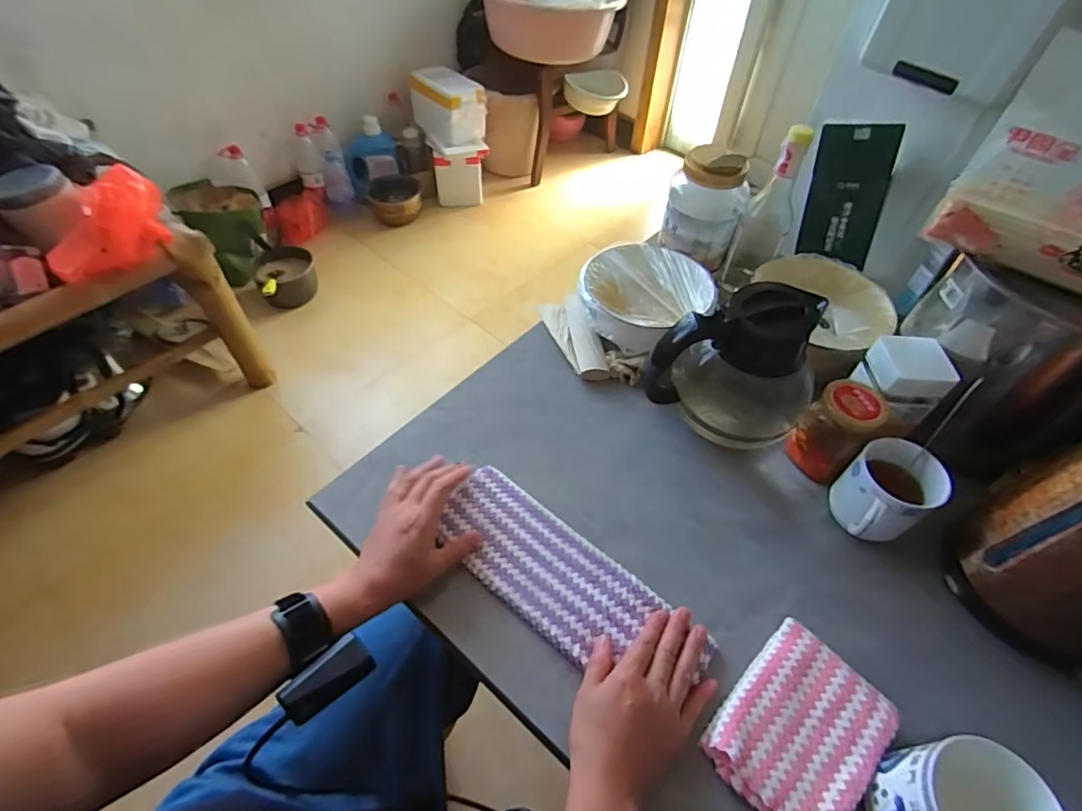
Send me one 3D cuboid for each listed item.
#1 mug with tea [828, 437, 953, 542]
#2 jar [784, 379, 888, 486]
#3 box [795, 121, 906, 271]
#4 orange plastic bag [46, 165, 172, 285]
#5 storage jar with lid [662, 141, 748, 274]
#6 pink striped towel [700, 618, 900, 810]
[{"bbox_3d":[0.343,0.096,0.544,0.102,0.097,0.075,-25,56,-21],"label":"mug with tea"},{"bbox_3d":[0.328,0.030,0.592,0.066,0.109,0.063,1,51,-1],"label":"jar"},{"bbox_3d":[0.435,-0.302,0.760,0.102,0.182,0.025,25,41,35],"label":"box"},{"bbox_3d":[-0.861,-0.355,1.040,0.225,0.143,0.142,-33,60,-26],"label":"orange plastic bag"},{"bbox_3d":[0.235,-0.285,0.757,0.103,0.147,0.080,19,53,13],"label":"storage jar with lid"},{"bbox_3d":[0.214,0.268,0.438,0.142,0.028,0.107,-36,61,-27],"label":"pink striped towel"}]

